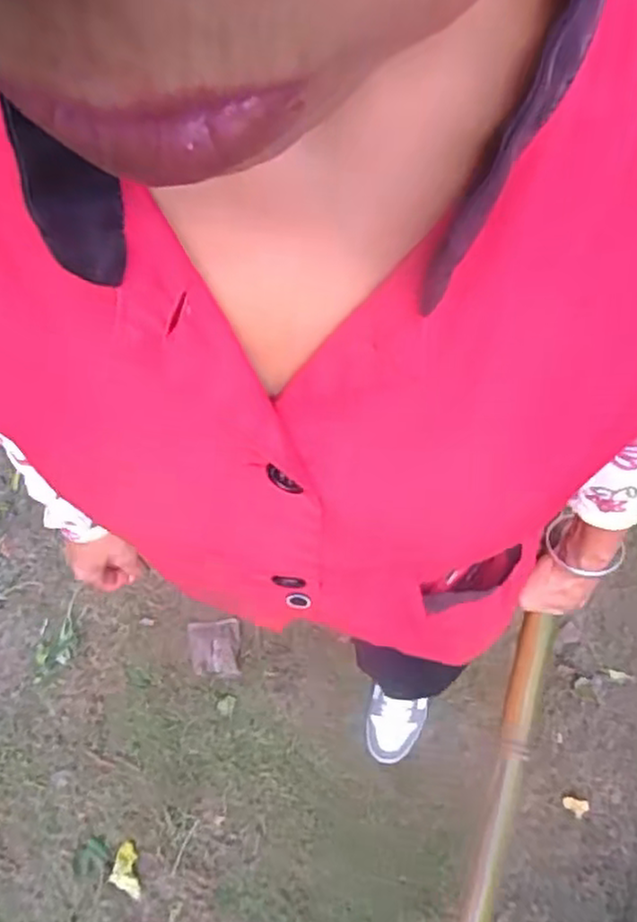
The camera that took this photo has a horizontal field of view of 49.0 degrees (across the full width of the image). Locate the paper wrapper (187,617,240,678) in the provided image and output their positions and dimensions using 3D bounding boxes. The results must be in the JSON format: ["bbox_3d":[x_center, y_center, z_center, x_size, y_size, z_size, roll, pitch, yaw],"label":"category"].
[{"bbox_3d":[-0.180,0.325,1.210,0.086,0.030,0.093,-7,66,2],"label":"paper wrapper"}]

